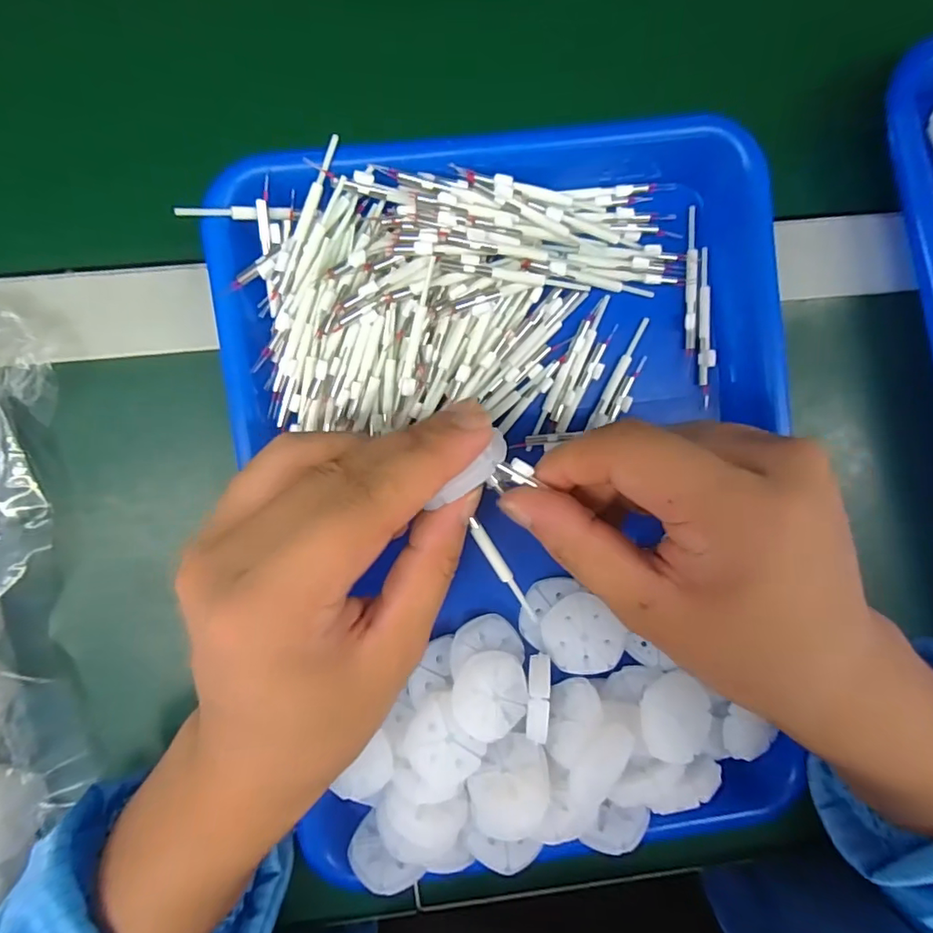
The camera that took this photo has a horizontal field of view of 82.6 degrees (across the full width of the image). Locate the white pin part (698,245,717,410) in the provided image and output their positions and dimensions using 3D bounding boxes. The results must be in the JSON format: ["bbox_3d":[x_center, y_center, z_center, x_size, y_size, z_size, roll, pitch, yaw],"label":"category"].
[{"bbox_3d":[0.118,-0.068,0.262,0.006,0.006,0.076,-2,94,-4],"label":"white pin part"}]

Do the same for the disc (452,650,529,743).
[{"bbox_3d":[0.012,0.104,0.242,0.034,0.006,0.037,6,75,-23],"label":"disc"}]

